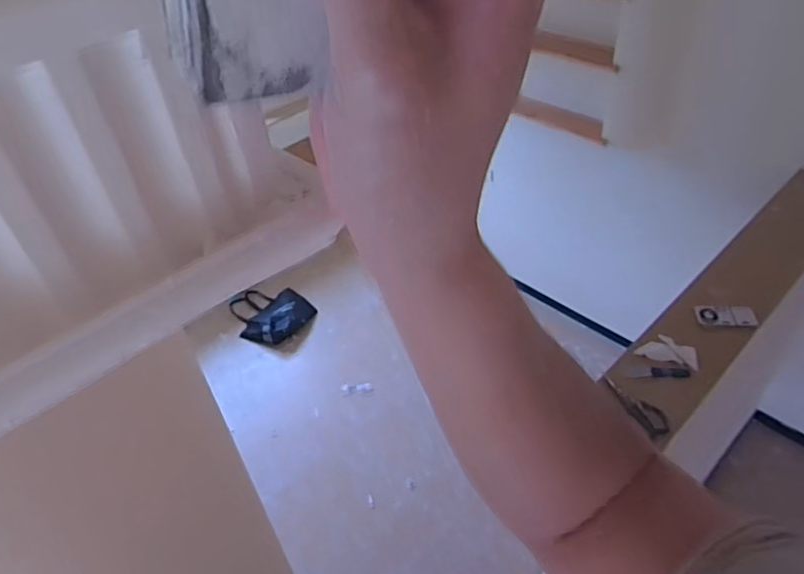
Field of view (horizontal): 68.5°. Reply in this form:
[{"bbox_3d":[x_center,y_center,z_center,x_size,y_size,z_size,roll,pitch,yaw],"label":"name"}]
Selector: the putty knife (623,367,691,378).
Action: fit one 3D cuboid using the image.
[{"bbox_3d":[0.737,0.246,1.711,0.194,0.021,0.039,-4,41,3],"label":"putty knife"}]

